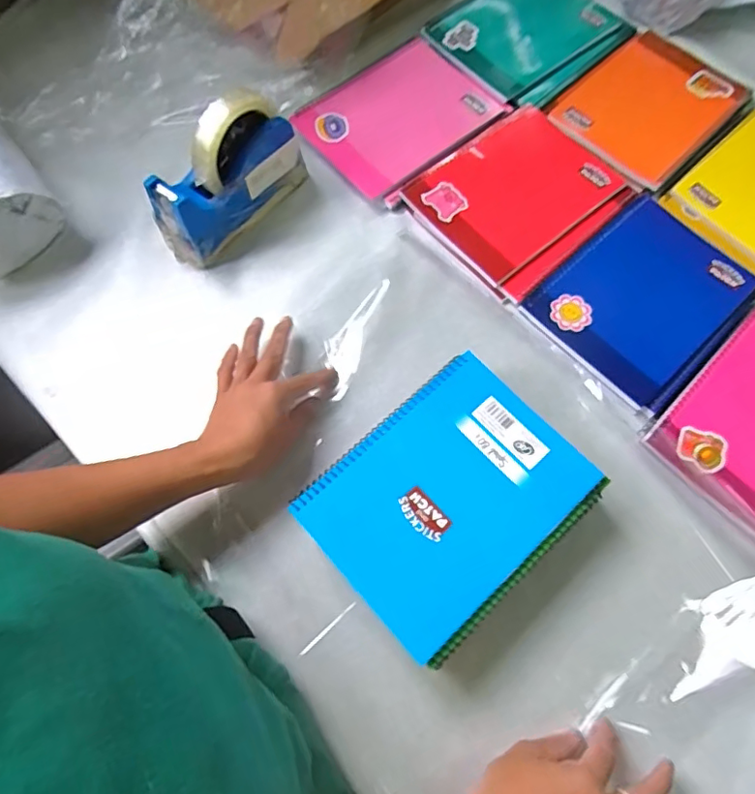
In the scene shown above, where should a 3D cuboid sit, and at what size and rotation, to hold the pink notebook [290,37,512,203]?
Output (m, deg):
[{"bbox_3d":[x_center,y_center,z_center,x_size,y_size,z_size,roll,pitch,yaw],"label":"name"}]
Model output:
[{"bbox_3d":[0.024,-0.319,0.616,0.194,0.012,0.151,-42,74,-12],"label":"pink notebook"}]

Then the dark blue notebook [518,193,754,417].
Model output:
[{"bbox_3d":[0.263,-0.098,0.532,0.196,0.011,0.156,-42,75,-12],"label":"dark blue notebook"}]

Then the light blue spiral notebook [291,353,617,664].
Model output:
[{"bbox_3d":[0.057,0.076,0.419,0.195,0.013,0.153,-41,74,-12],"label":"light blue spiral notebook"}]

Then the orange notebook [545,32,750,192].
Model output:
[{"bbox_3d":[0.315,-0.337,0.623,0.205,0.008,0.152,-42,75,-12],"label":"orange notebook"}]

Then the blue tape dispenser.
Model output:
[{"bbox_3d":[-0.149,-0.216,0.528,0.049,0.117,0.160,38,76,14],"label":"blue tape dispenser"}]

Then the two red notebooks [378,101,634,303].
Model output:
[{"bbox_3d":[0.149,-0.214,0.577,0.201,0.009,0.174,-41,74,-12],"label":"two red notebooks"}]

